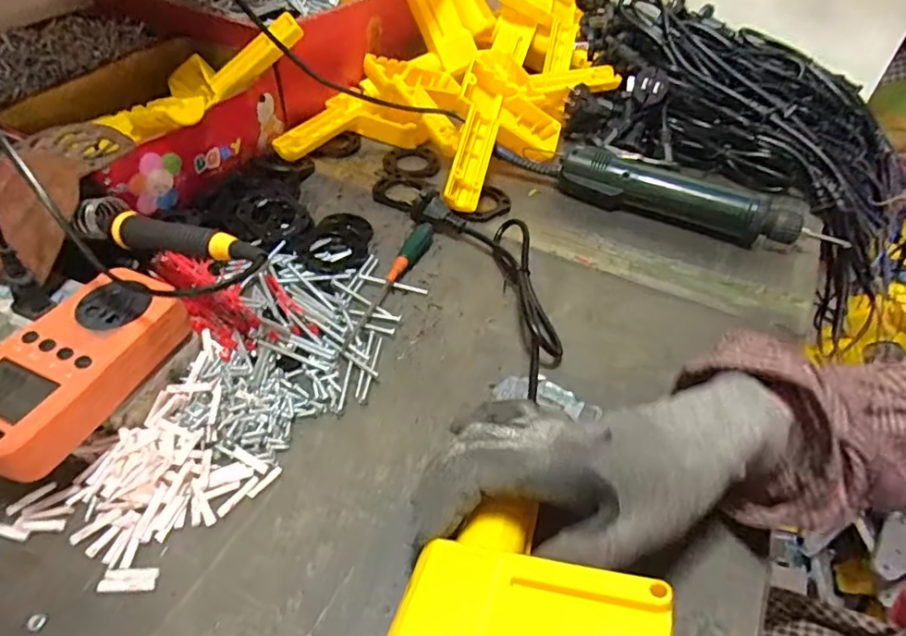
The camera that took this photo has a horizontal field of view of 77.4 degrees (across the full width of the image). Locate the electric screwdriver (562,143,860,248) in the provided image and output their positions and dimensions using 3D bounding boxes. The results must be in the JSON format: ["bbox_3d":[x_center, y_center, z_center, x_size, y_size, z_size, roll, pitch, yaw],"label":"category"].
[{"bbox_3d":[0.213,-0.110,0.522,0.232,0.040,0.043,18,48,15],"label":"electric screwdriver"}]

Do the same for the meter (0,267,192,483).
[{"bbox_3d":[-0.219,0.026,0.324,0.066,0.040,0.127,19,48,14],"label":"meter"}]

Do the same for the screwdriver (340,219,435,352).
[{"bbox_3d":[-0.048,-0.031,0.449,0.016,0.015,0.152,16,48,13],"label":"screwdriver"}]

